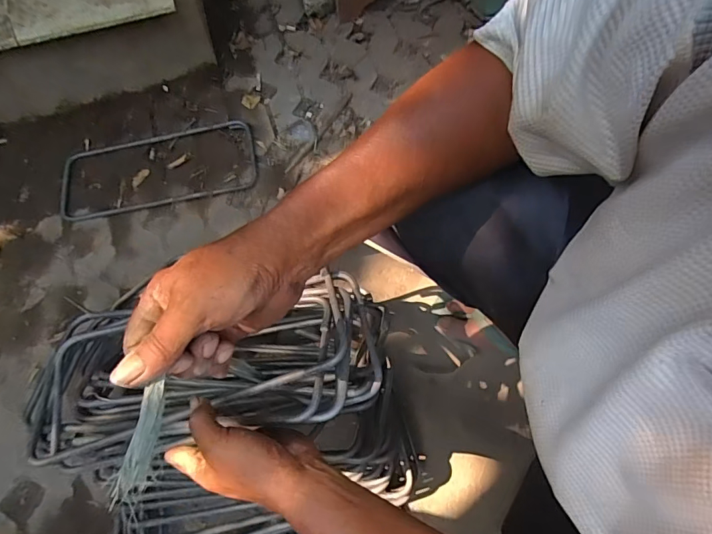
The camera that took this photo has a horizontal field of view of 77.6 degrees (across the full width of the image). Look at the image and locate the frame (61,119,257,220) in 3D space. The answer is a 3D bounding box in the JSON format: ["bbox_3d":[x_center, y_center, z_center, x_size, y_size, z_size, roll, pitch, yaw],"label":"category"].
[{"bbox_3d":[-0.351,-0.178,0.786,0.341,0.019,0.145,-12,66,-4],"label":"frame"}]

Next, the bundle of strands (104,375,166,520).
[{"bbox_3d":[-0.124,0.102,0.258,0.017,0.010,0.068,3,60,2],"label":"bundle of strands"}]

